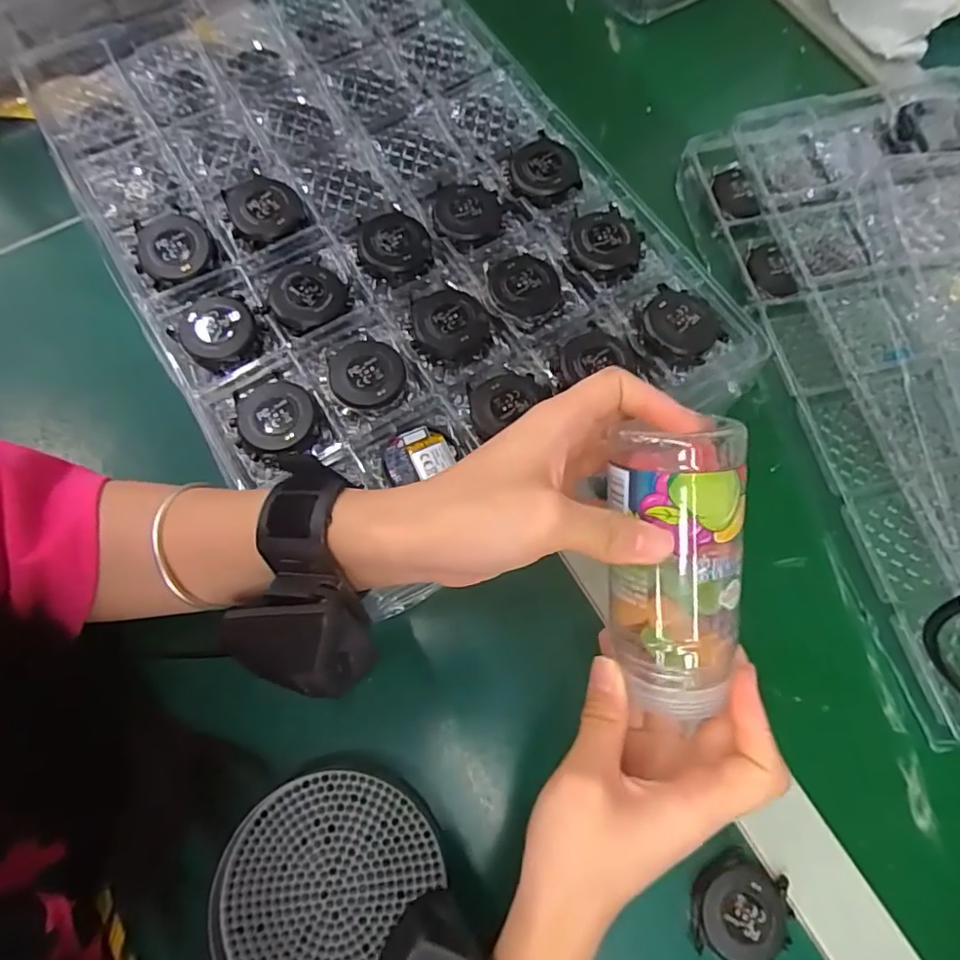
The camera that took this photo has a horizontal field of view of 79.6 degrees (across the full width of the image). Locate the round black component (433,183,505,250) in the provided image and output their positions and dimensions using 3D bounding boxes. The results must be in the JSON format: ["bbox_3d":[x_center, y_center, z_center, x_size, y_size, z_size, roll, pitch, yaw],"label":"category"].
[{"bbox_3d":[-0.009,-0.172,0.370,0.044,0.008,0.046,0,72,-1],"label":"round black component"}]

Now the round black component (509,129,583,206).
[{"bbox_3d":[0.041,-0.207,0.382,0.044,0.013,0.052,-13,73,-5],"label":"round black component"}]

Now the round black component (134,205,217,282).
[{"bbox_3d":[-0.188,-0.142,0.355,0.046,0.010,0.046,0,85,-5],"label":"round black component"}]

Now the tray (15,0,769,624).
[{"bbox_3d":[-0.073,-0.174,0.378,0.309,0.036,0.453,-32,75,-10],"label":"tray"}]

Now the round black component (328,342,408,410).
[{"bbox_3d":[-0.065,-0.060,0.330,0.041,0.010,0.043,0,72,-1],"label":"round black component"}]

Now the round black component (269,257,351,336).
[{"bbox_3d":[-0.102,-0.110,0.348,0.040,0.012,0.046,41,76,11],"label":"round black component"}]

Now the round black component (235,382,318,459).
[{"bbox_3d":[-0.113,-0.034,0.319,0.042,0.006,0.044,0,72,-1],"label":"round black component"}]

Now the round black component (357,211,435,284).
[{"bbox_3d":[-0.054,-0.147,0.361,0.043,0.010,0.048,-11,73,-4],"label":"round black component"}]

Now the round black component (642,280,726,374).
[{"bbox_3d":[0.119,-0.092,0.344,0.049,0.010,0.046,0,72,-1],"label":"round black component"}]

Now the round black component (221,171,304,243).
[{"bbox_3d":[-0.140,-0.176,0.373,0.044,0.012,0.051,-19,73,-6],"label":"round black component"}]

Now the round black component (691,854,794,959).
[{"bbox_3d":[0.132,0.220,0.292,0.047,0.015,0.049,29,74,9],"label":"round black component"}]

